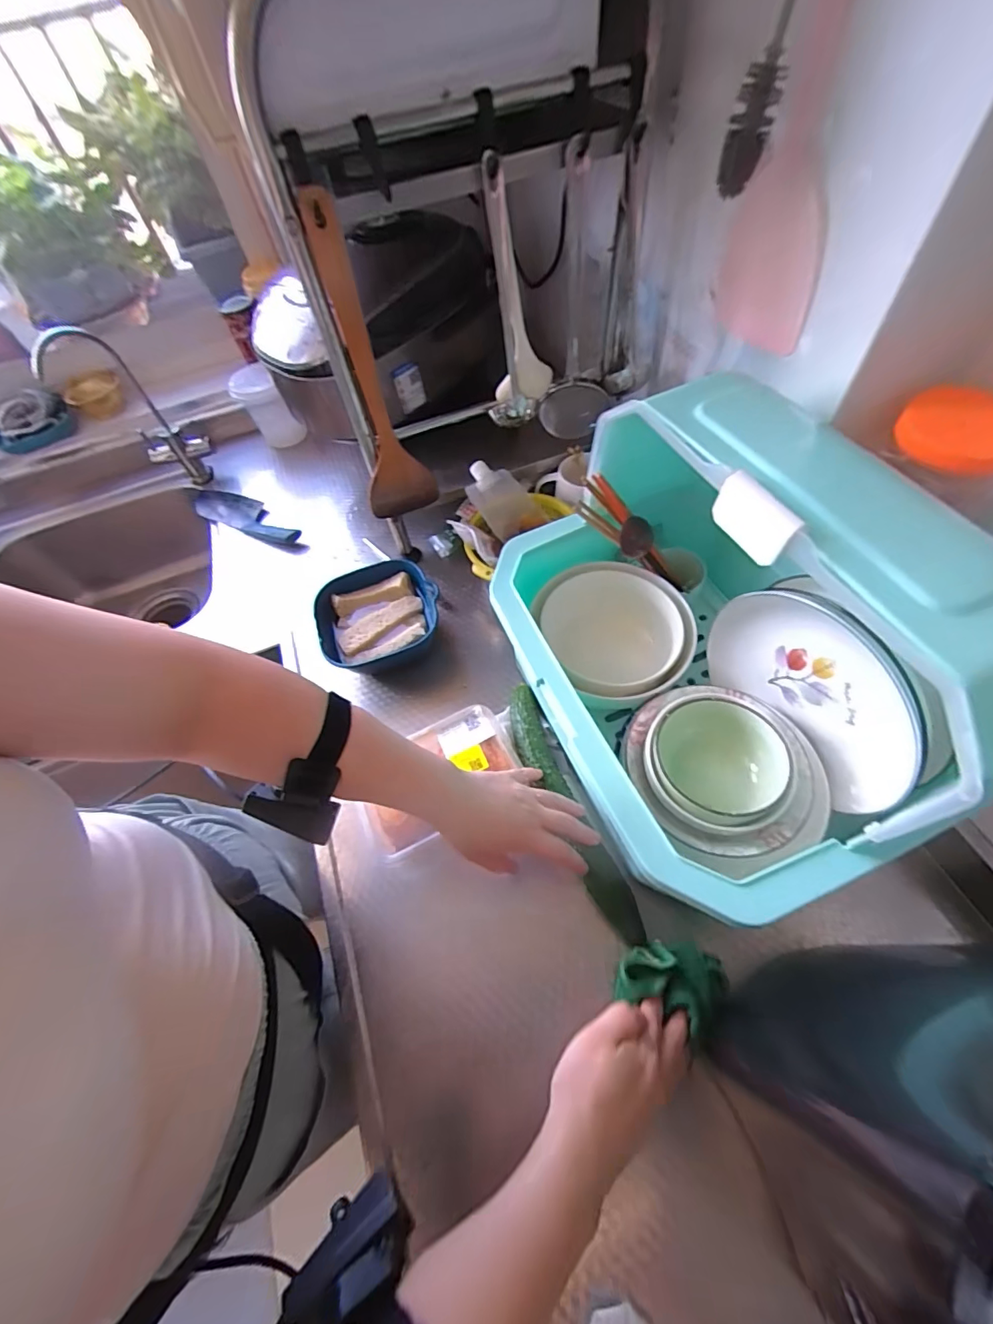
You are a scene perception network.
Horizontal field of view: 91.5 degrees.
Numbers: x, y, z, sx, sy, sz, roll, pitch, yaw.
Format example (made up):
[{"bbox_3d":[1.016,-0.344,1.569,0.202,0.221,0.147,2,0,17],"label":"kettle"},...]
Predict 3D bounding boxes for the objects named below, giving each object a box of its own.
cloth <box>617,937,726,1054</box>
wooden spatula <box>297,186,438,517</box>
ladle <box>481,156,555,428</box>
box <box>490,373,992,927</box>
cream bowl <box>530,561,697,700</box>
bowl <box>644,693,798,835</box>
[{"bbox_3d":[0.152,0.272,0.415,0.082,0.032,0.072,30,65,21],"label":"cloth"},{"bbox_3d":[-0.138,-0.307,0.541,0.090,0.321,0.035,-22,59,-10],"label":"wooden spatula"},{"bbox_3d":[0.024,-0.374,0.516,0.069,0.222,0.062,4,58,7],"label":"ladle"},{"bbox_3d":[0.174,-0.026,0.422,0.272,0.270,0.407,-21,59,-9],"label":"box"},{"bbox_3d":[0.131,-0.029,0.539,0.161,0.058,0.166,-2,58,3],"label":"cream bowl"},{"bbox_3d":[0.192,0.093,0.430,0.114,0.065,0.120,-2,58,3],"label":"bowl"}]

